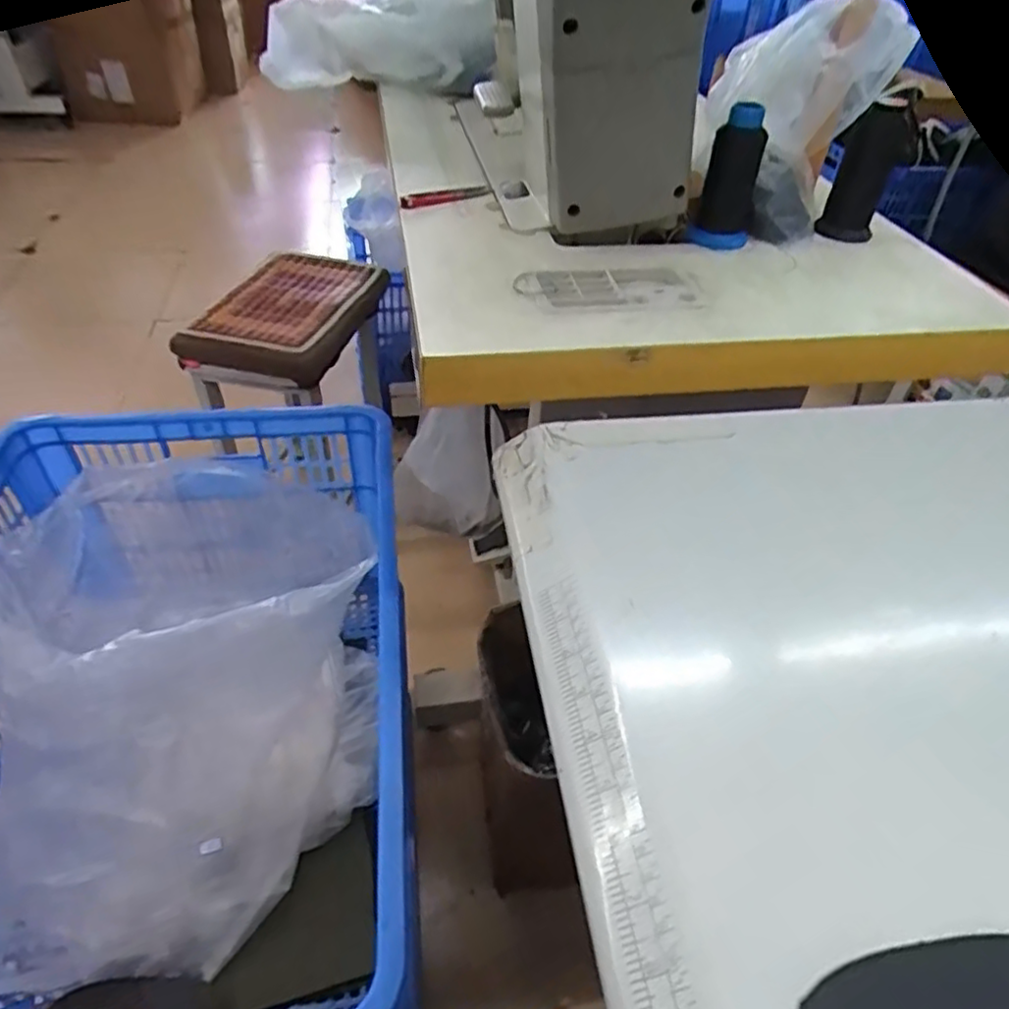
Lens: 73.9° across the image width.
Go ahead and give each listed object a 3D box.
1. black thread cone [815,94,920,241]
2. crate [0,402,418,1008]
[{"bbox_3d":[0.380,-0.346,0.697,0.060,0.120,0.053,16,45,12],"label":"black thread cone"},{"bbox_3d":[-0.307,0.185,0.641,0.407,0.283,0.549,-3,45,-8],"label":"crate"}]

